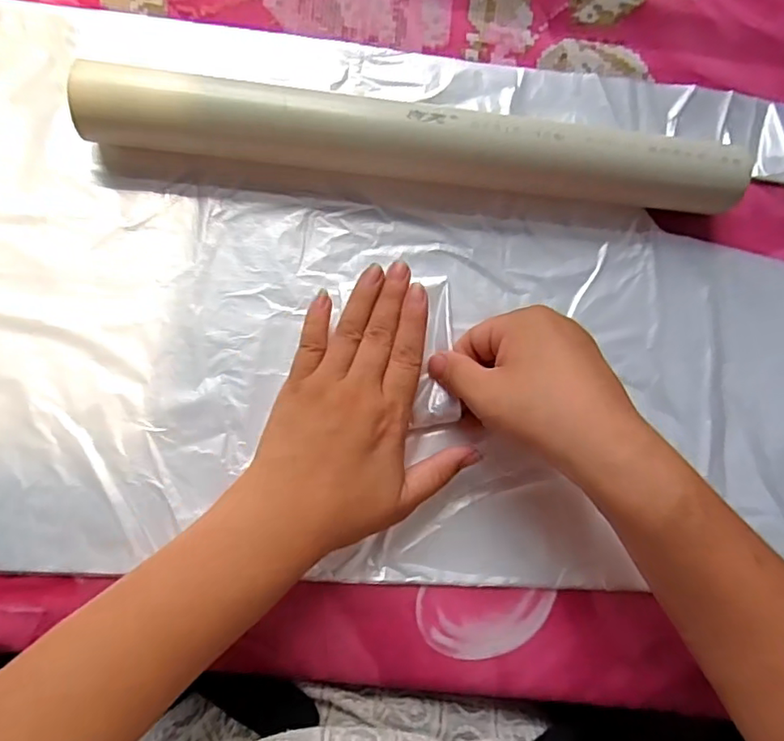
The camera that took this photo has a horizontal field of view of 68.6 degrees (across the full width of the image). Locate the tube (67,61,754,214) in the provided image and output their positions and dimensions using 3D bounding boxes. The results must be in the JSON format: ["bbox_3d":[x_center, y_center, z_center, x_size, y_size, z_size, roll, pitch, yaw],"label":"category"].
[{"bbox_3d":[0.020,-0.129,0.312,0.346,0.045,0.049,5,87,-6],"label":"tube"}]

